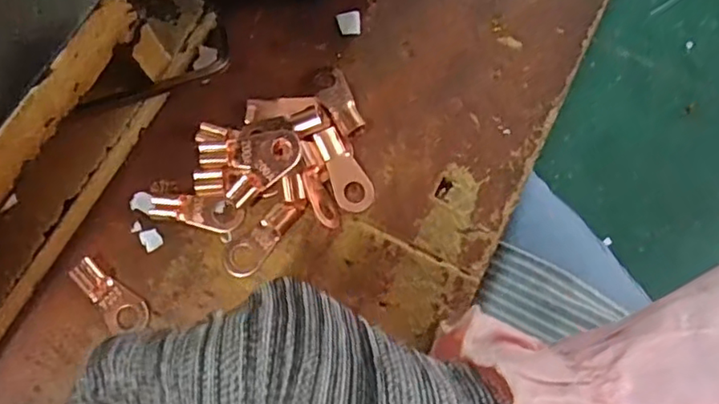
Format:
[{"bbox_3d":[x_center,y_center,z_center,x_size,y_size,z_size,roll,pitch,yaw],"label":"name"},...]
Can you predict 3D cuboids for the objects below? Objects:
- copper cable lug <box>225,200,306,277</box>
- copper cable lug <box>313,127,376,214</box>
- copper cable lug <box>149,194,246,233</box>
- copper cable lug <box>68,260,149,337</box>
[{"bbox_3d":[-0.043,0.015,0.277,0.015,0.010,0.046,45,93,9],"label":"copper cable lug"},{"bbox_3d":[-0.006,-0.016,0.284,0.018,0.008,0.040,-20,77,-6],"label":"copper cable lug"},{"bbox_3d":[-0.075,0.004,0.281,0.042,0.006,0.016,4,76,0],"label":"copper cable lug"},{"bbox_3d":[-0.110,0.042,0.272,0.018,0.006,0.039,-37,80,-9],"label":"copper cable lug"}]

